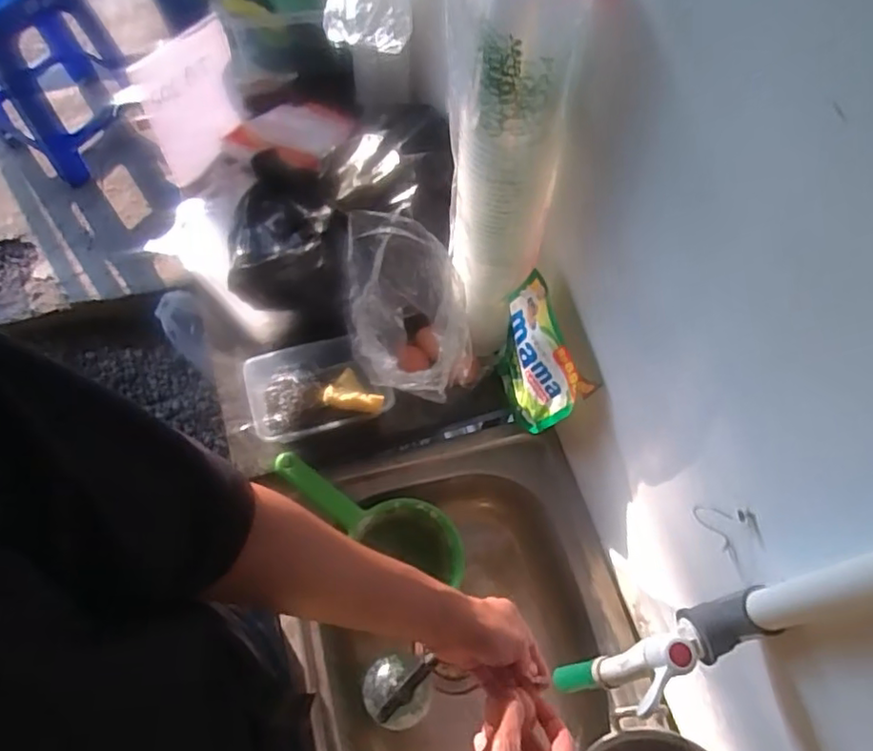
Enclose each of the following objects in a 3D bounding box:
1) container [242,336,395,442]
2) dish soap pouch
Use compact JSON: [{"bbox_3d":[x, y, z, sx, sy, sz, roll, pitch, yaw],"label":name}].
[{"bbox_3d":[-0.154,0.012,0.773,0.176,0.048,0.120,-12,66,-5],"label":"container"},{"bbox_3d":[0.117,-0.004,0.740,0.050,0.212,0.154,-18,66,-7],"label":"dish soap pouch"}]

